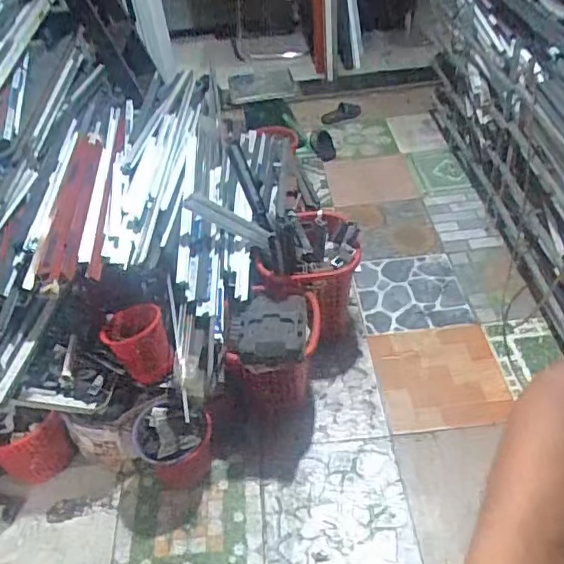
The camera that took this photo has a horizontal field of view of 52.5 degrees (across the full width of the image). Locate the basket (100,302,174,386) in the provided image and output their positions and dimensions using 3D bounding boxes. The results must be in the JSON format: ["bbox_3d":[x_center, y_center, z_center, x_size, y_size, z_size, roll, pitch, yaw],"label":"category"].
[{"bbox_3d":[-0.400,0.168,1.588,0.171,0.186,0.139,-15,43,-10],"label":"basket"}]

